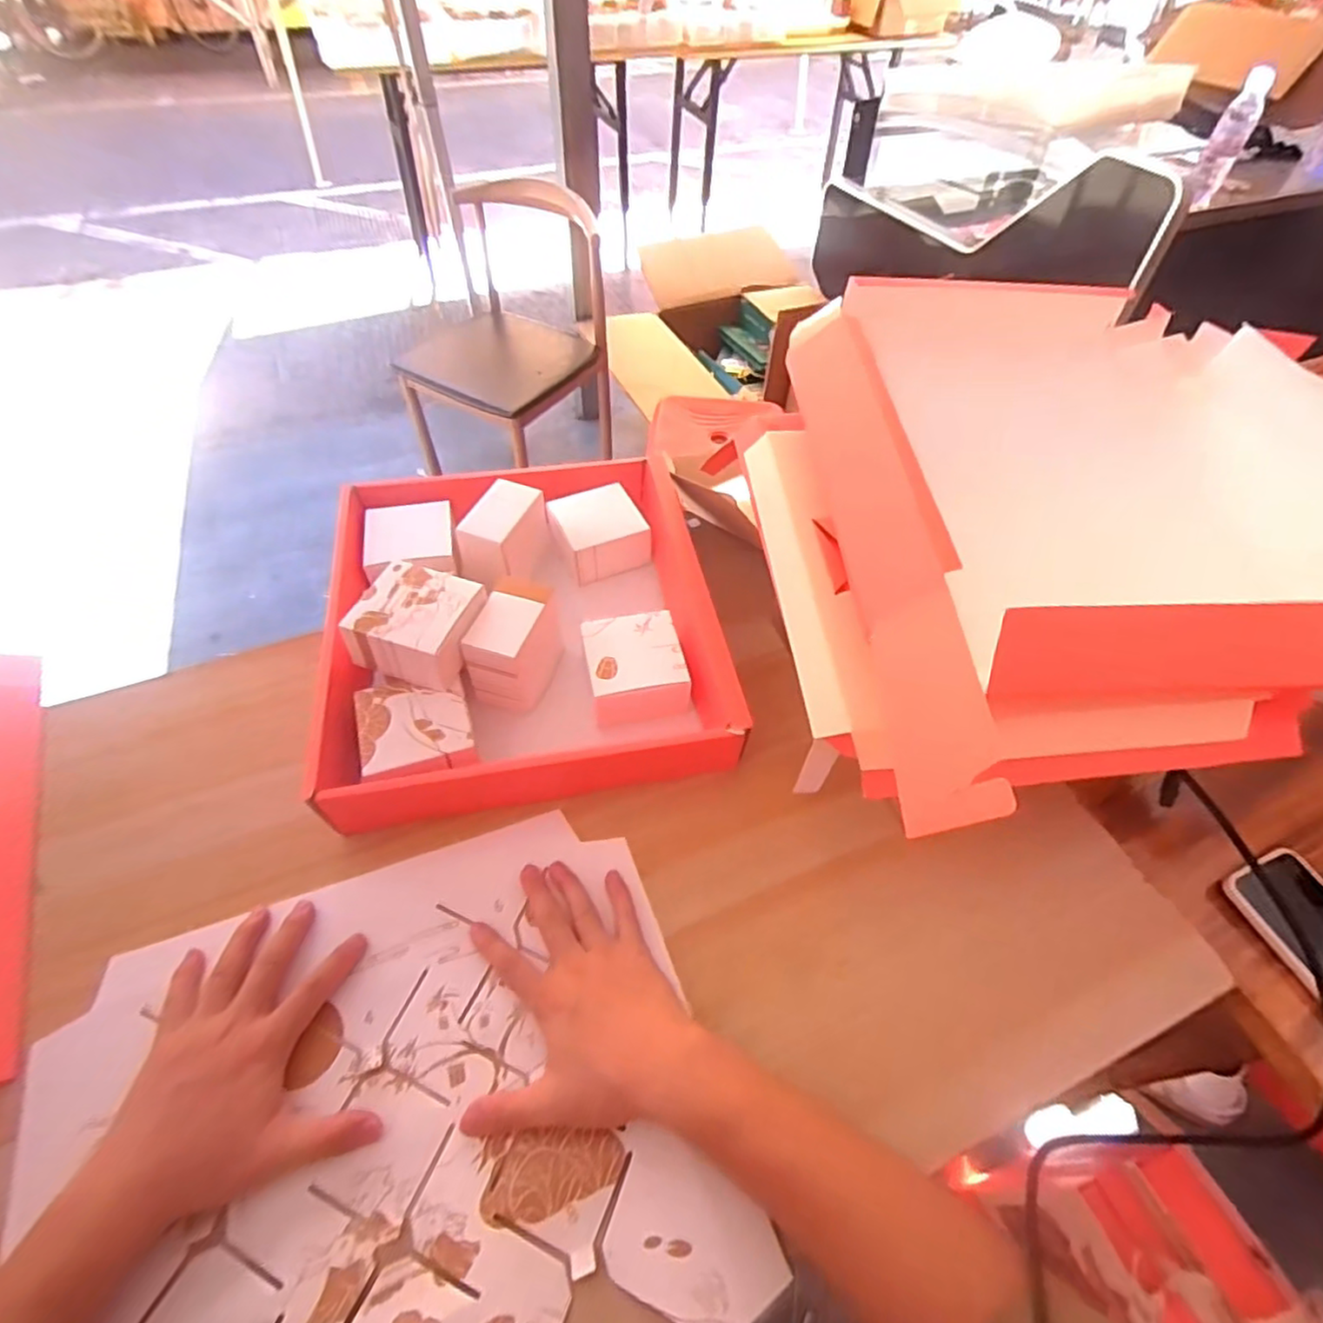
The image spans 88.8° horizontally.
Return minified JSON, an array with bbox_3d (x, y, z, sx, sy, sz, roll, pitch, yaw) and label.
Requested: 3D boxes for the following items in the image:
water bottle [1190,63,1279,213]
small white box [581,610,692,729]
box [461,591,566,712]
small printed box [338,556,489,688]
[{"bbox_3d":[1.042,-0.956,1.245,0.064,0.196,0.077,31,57,20],"label":"water bottle"},{"bbox_3d":[-0.025,0.011,0.632,0.089,0.062,0.095,-11,54,-11],"label":"small white box"},{"bbox_3d":[-0.134,-0.013,0.616,0.060,0.085,0.096,17,53,10],"label":"box"},{"bbox_3d":[-0.213,-0.034,0.588,0.095,0.047,0.093,14,53,8],"label":"small printed box"}]

